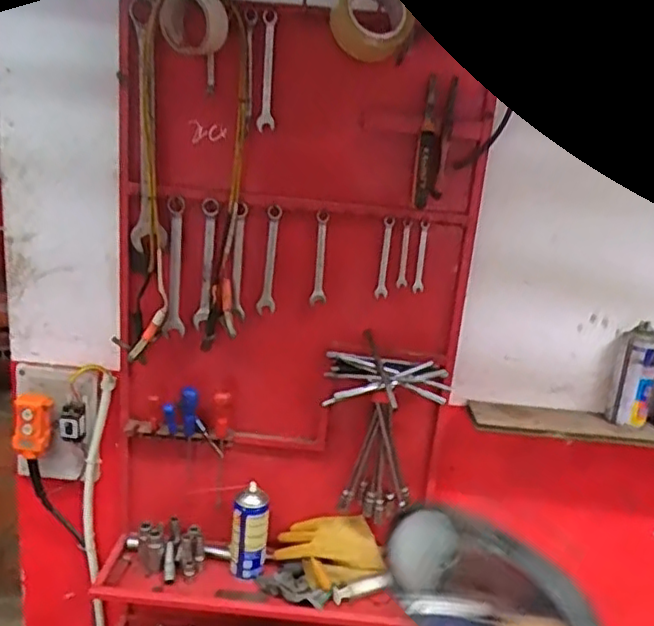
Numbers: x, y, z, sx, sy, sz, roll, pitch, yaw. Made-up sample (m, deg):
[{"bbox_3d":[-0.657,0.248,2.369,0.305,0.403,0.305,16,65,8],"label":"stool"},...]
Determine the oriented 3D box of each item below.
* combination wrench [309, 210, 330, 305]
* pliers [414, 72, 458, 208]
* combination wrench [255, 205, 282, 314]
[{"bbox_3d":[-0.010,-0.088,1.060,0.027,0.153,0.010,8,17,8],"label":"combination wrench"},{"bbox_3d":[0.162,-0.257,0.985,0.049,0.181,0.035,8,17,10],"label":"pliers"},{"bbox_3d":[-0.096,-0.088,1.070,0.032,0.175,0.013,3,17,-9],"label":"combination wrench"}]

